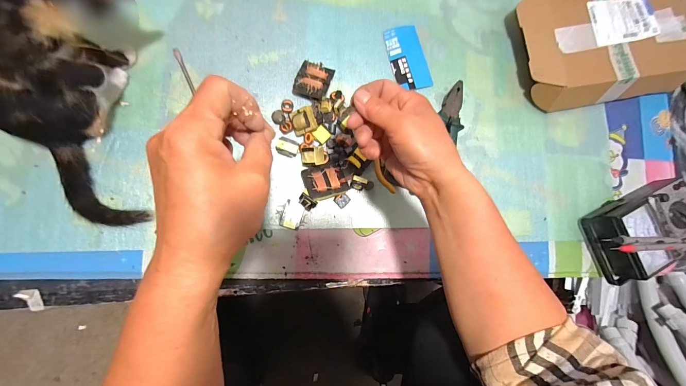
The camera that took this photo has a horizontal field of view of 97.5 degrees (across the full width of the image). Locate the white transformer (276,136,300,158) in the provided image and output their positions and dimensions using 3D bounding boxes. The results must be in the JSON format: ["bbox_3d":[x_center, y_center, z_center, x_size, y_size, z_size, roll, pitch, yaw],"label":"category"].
[{"bbox_3d":[-0.082,-0.069,0.446,0.032,0.011,0.028,13,83,-6],"label":"white transformer"}]

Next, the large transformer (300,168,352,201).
[{"bbox_3d":[-0.024,-0.016,0.443,0.065,0.023,0.048,-13,86,-9],"label":"large transformer"}]

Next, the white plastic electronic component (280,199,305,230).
[{"bbox_3d":[-0.074,0.033,0.439,0.028,0.014,0.037,19,82,-6],"label":"white plastic electronic component"}]

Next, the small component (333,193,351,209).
[{"bbox_3d":[-0.001,0.011,0.452,0.021,0.005,0.020,-39,103,12],"label":"small component"}]

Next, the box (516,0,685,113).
[{"bbox_3d":[0.449,-0.262,0.516,0.317,0.056,0.201,-12,86,-9],"label":"box"}]

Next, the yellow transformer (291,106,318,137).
[{"bbox_3d":[-0.058,-0.106,0.444,0.039,0.019,0.036,-18,103,16],"label":"yellow transformer"}]

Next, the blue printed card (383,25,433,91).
[{"bbox_3d":[0.106,-0.221,0.490,0.061,0.009,0.106,-18,87,-9],"label":"blue printed card"}]

